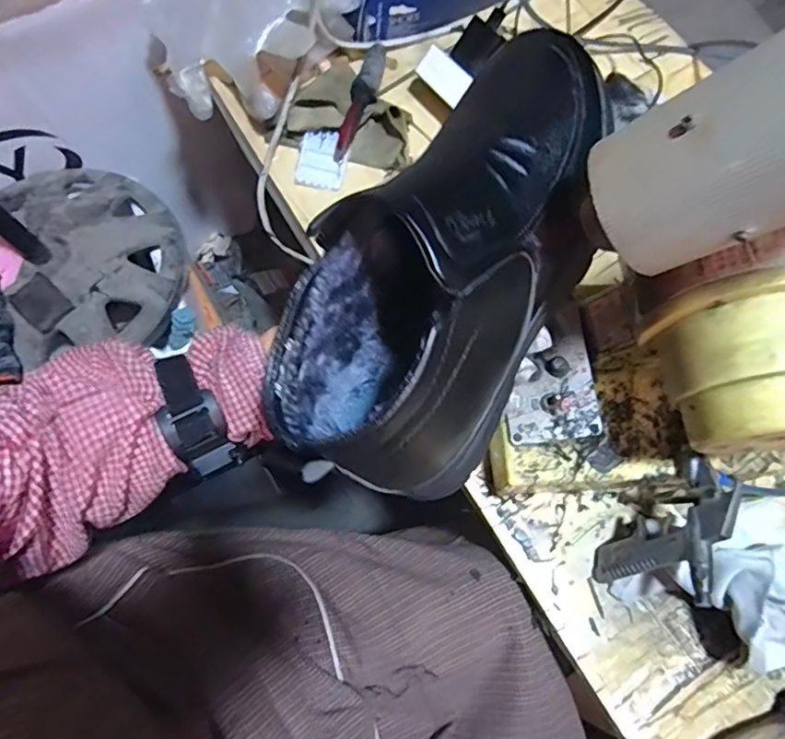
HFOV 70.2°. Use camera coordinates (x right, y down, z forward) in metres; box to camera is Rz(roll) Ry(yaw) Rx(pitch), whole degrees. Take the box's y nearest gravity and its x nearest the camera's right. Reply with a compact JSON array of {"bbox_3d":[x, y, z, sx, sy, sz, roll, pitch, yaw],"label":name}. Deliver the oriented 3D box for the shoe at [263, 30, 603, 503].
[{"bbox_3d":[0.038,-0.053,0.290,0.107,0.107,0.244,29,72,9],"label":"shoe"}]

